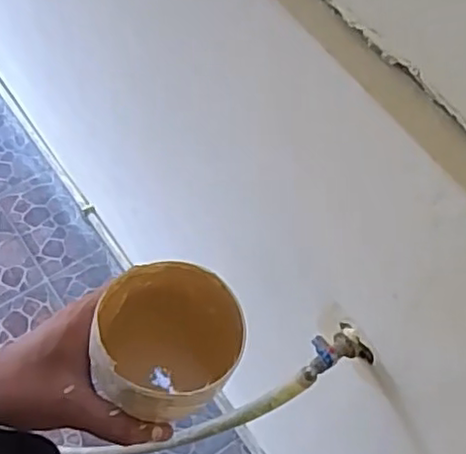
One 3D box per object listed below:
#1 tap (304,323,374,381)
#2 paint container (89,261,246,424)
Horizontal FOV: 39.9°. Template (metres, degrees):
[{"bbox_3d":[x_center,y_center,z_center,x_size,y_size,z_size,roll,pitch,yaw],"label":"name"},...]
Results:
[{"bbox_3d":[0.113,0.136,0.717,0.083,0.037,0.053,-15,64,-12],"label":"tap"},{"bbox_3d":[-0.041,0.079,0.411,0.083,0.120,0.093,1,60,-3],"label":"paint container"}]

